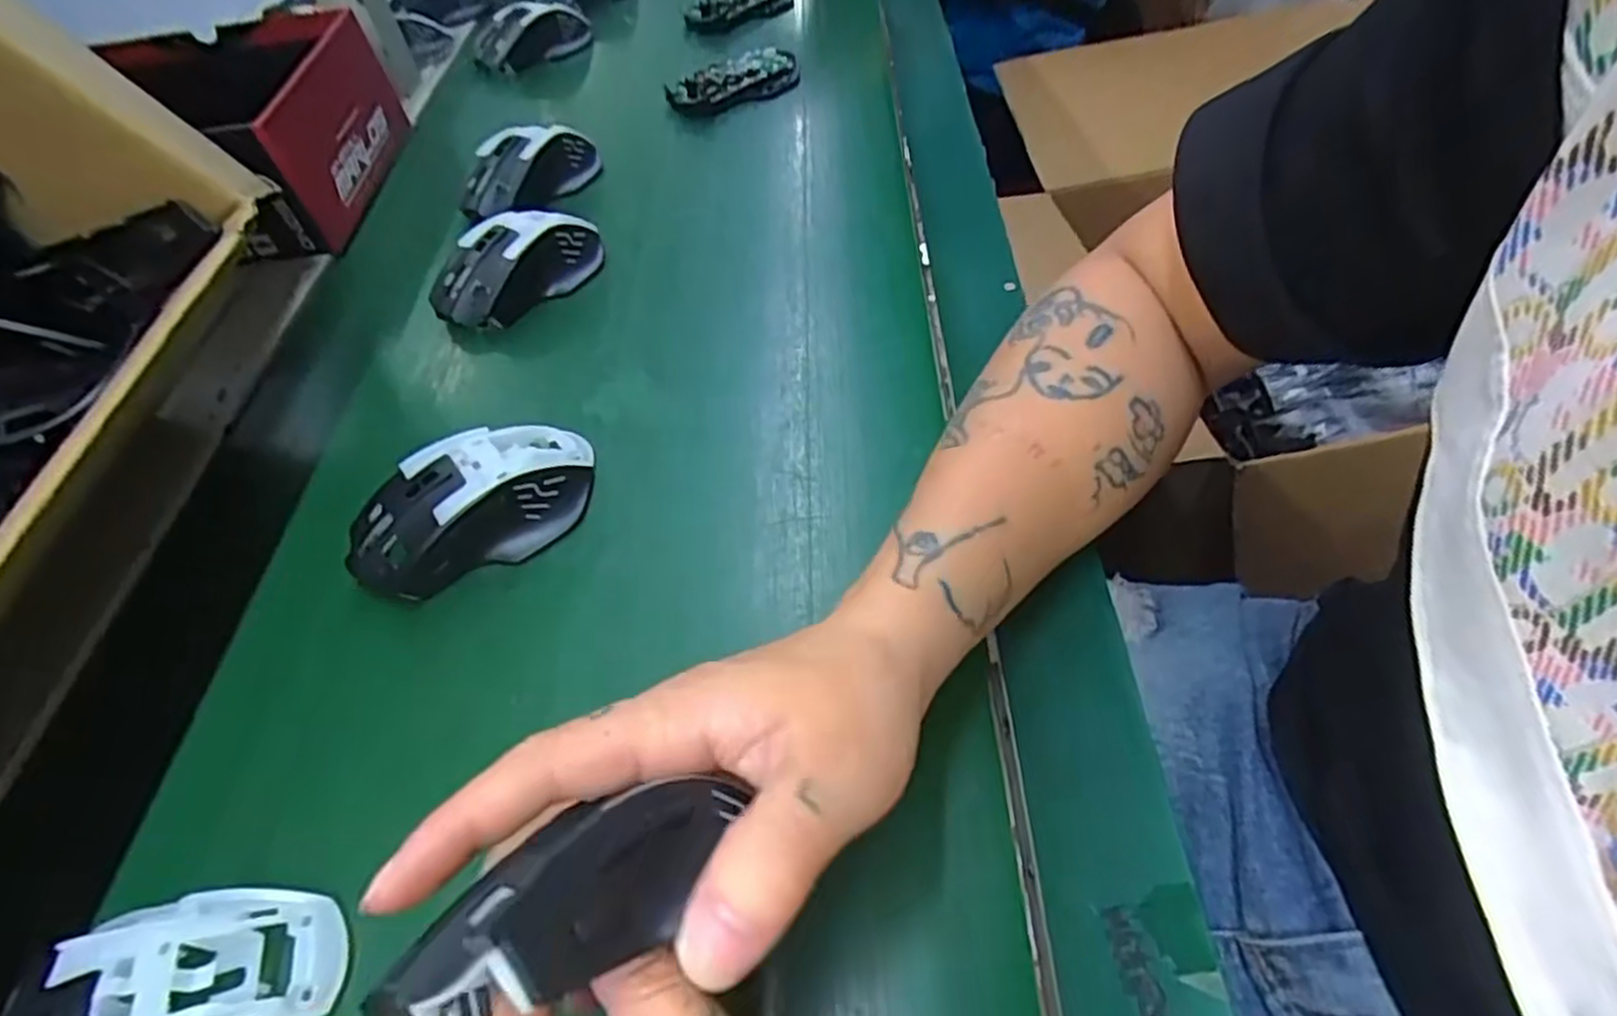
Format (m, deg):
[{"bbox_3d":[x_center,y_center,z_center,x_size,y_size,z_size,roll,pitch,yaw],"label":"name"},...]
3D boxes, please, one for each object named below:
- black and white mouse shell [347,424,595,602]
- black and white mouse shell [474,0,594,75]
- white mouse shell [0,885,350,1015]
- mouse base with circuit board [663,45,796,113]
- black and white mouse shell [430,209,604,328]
[{"bbox_3d":[-0.155,-0.004,0.362,0.111,0.032,0.059,-29,55,-16],"label":"black and white mouse shell"},{"bbox_3d":[-0.251,-0.426,0.710,0.108,0.043,0.062,-32,56,-18],"label":"black and white mouse shell"},{"bbox_3d":[-0.204,0.157,0.245,0.097,0.032,0.064,-12,52,-3],"label":"white mouse shell"},{"bbox_3d":[-0.059,-0.341,0.628,0.109,0.021,0.061,-25,54,-13],"label":"mouse base with circuit board"},{"bbox_3d":[-0.178,-0.153,0.482,0.113,0.039,0.069,-32,56,-18],"label":"black and white mouse shell"}]

